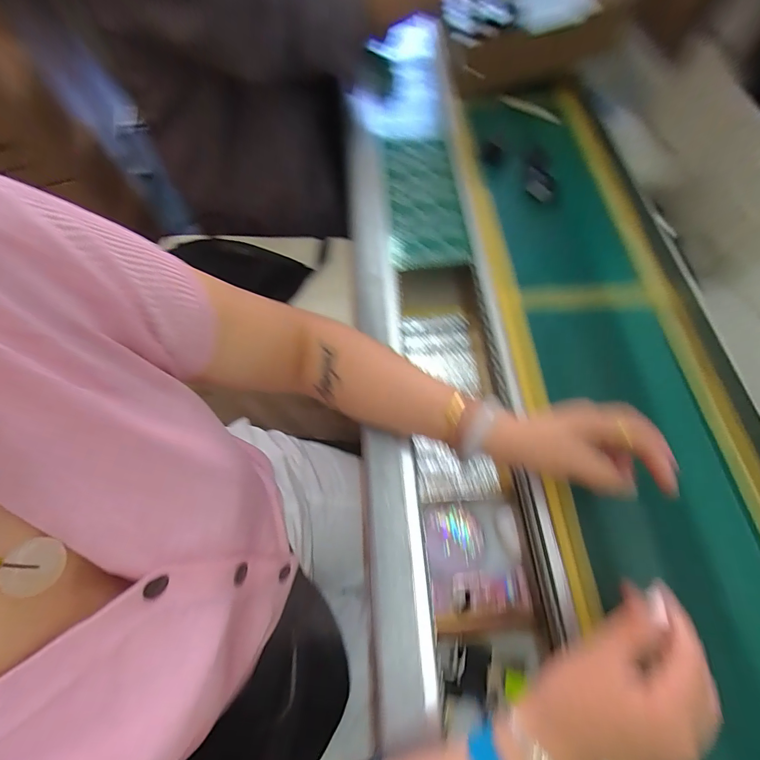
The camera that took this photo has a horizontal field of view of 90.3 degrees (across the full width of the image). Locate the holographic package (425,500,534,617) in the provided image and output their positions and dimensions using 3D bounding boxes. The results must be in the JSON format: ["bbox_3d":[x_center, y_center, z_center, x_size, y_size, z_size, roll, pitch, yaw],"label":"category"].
[{"bbox_3d":[0.099,0.184,0.398,0.096,0.012,0.102,-5,64,1],"label":"holographic package"}]

